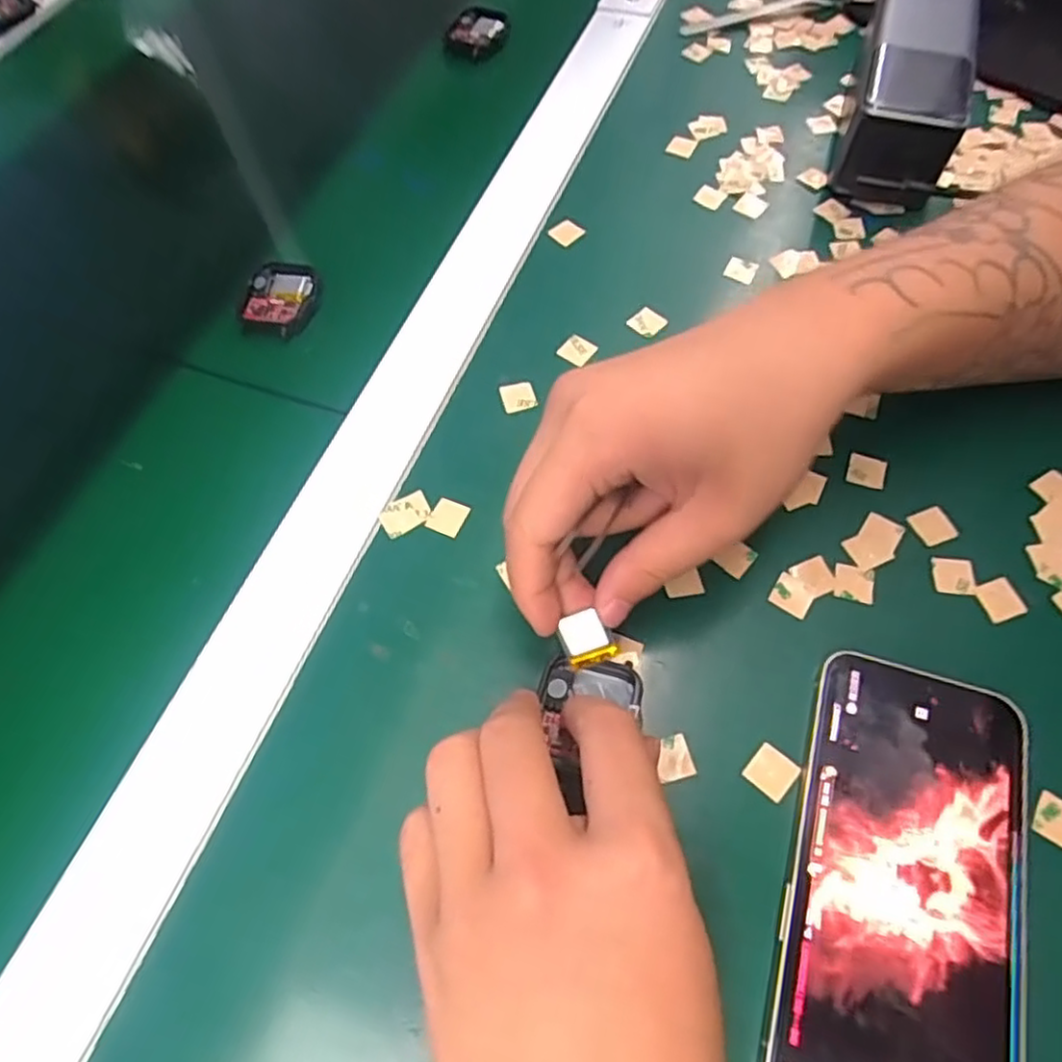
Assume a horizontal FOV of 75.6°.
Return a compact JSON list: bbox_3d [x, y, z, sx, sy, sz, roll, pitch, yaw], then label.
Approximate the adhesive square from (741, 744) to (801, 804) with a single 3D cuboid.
[{"bbox_3d":[0.087,0.086,0.246,0.015,0.004,0.016,38,71,20],"label":"adhesive square"}]

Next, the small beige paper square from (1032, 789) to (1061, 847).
[{"bbox_3d":[0.183,0.100,0.237,0.015,0.004,0.015,31,69,17],"label":"small beige paper square"}]

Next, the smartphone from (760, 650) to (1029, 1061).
[{"bbox_3d":[0.124,0.115,0.225,0.073,0.010,0.144,16,65,11],"label":"smartphone"}]

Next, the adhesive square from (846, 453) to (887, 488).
[{"bbox_3d":[0.148,-0.027,0.303,0.016,0.004,0.014,17,65,12],"label":"adhesive square"}]

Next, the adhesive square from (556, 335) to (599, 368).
[{"bbox_3d":[0.023,-0.089,0.339,0.015,0.004,0.014,35,70,19],"label":"adhesive square"}]

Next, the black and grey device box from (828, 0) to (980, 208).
[{"bbox_3d":[0.206,-0.239,0.376,0.056,0.055,0.133,17,65,12],"label":"black and grey device box"}]

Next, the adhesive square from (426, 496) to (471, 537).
[{"bbox_3d":[-0.036,-0.007,0.296,0.016,0.004,0.015,20,66,13],"label":"adhesive square"}]

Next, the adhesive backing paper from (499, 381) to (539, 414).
[{"bbox_3d":[-0.006,-0.064,0.326,0.016,0.004,0.016,-14,63,-4],"label":"adhesive backing paper"}]

